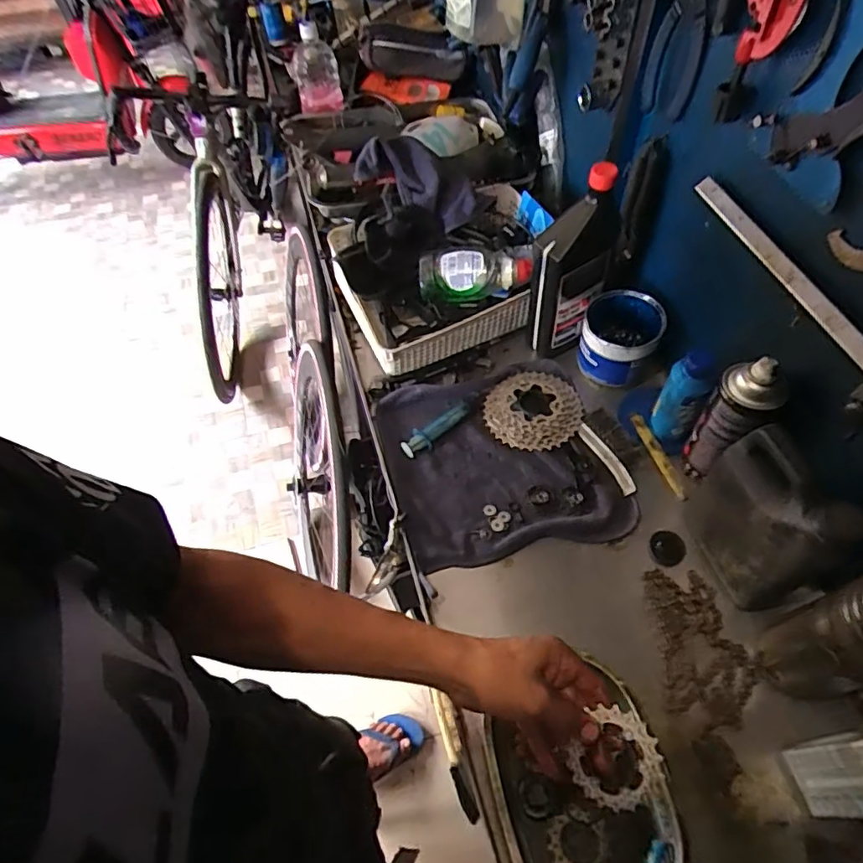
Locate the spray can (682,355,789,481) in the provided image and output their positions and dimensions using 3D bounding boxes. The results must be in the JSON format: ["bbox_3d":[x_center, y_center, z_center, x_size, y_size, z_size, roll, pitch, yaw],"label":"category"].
[{"bbox_3d":[0.327,-0.003,0.619,0.059,0.180,0.054,-1,56,2],"label":"spray can"}]

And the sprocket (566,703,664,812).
[{"bbox_3d":[0.146,0.260,0.441,0.063,0.007,0.073,17,79,29],"label":"sprocket"}]

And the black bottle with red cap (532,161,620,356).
[{"bbox_3d":[0.180,-0.202,0.717,0.088,0.250,0.047,-14,56,-6],"label":"black bottle with red cap"}]

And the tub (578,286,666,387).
[{"bbox_3d":[0.254,-0.126,0.757,0.094,0.084,0.098,-1,56,2],"label":"tub"}]

